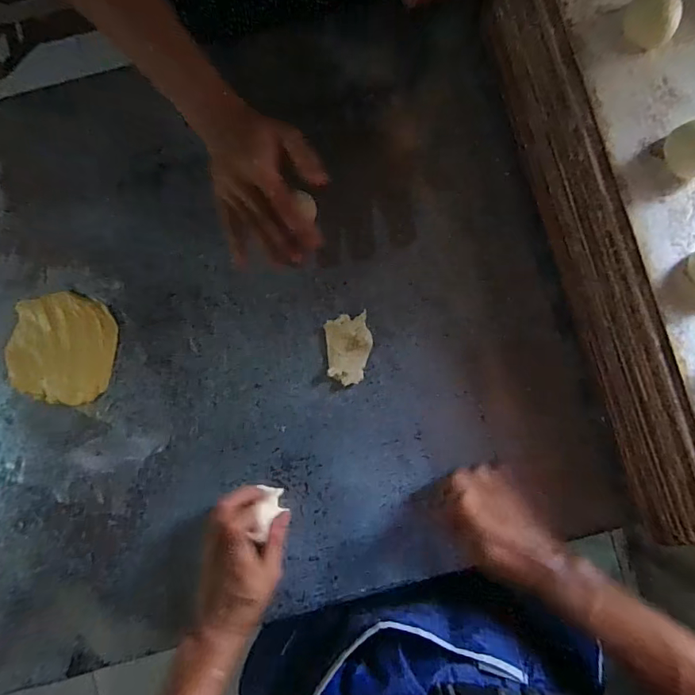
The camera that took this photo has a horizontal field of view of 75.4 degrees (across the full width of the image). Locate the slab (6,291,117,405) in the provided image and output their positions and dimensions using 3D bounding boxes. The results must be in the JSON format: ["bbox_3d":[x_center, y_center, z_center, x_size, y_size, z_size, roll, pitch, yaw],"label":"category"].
[{"bbox_3d":[-0.302,0.000,0.475,0.108,0.012,0.111,18,87,3],"label":"slab"}]

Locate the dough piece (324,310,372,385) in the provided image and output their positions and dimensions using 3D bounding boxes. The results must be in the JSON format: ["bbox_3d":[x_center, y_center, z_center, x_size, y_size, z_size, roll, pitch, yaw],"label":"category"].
[{"bbox_3d":[0.002,0.002,0.475,0.047,0.011,0.071,-4,86,1],"label":"dough piece"}]

